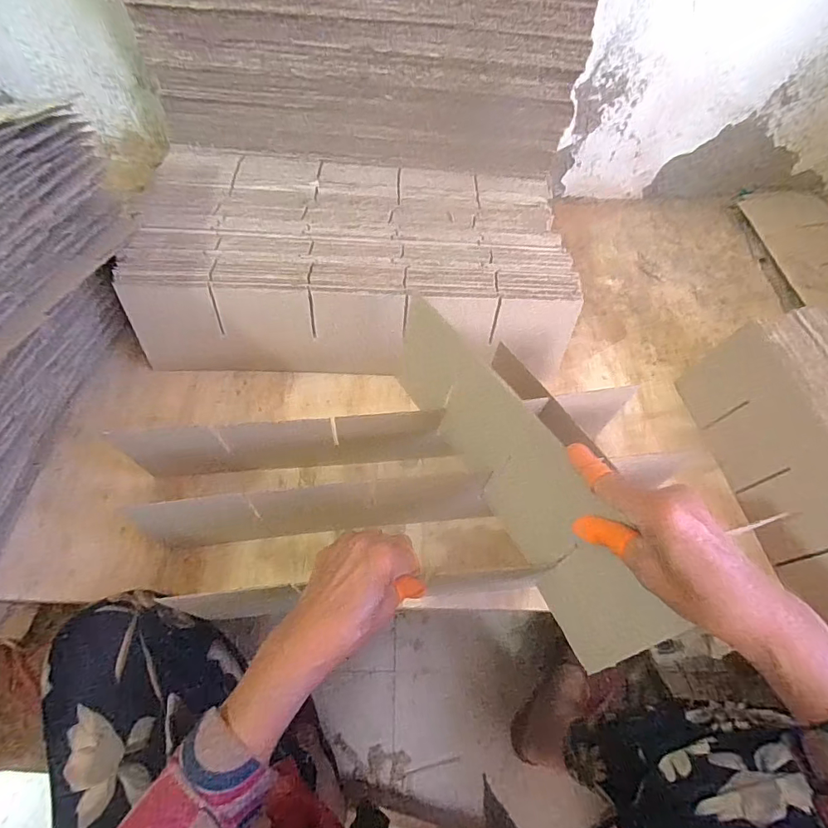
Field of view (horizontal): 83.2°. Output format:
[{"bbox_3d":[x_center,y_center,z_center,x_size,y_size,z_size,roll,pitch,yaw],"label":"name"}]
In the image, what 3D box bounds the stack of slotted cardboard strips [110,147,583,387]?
[{"bbox_3d":[-0.077,-0.211,0.649,0.541,0.114,0.296,2,61,-3],"label":"stack of slotted cardboard strips"}]

